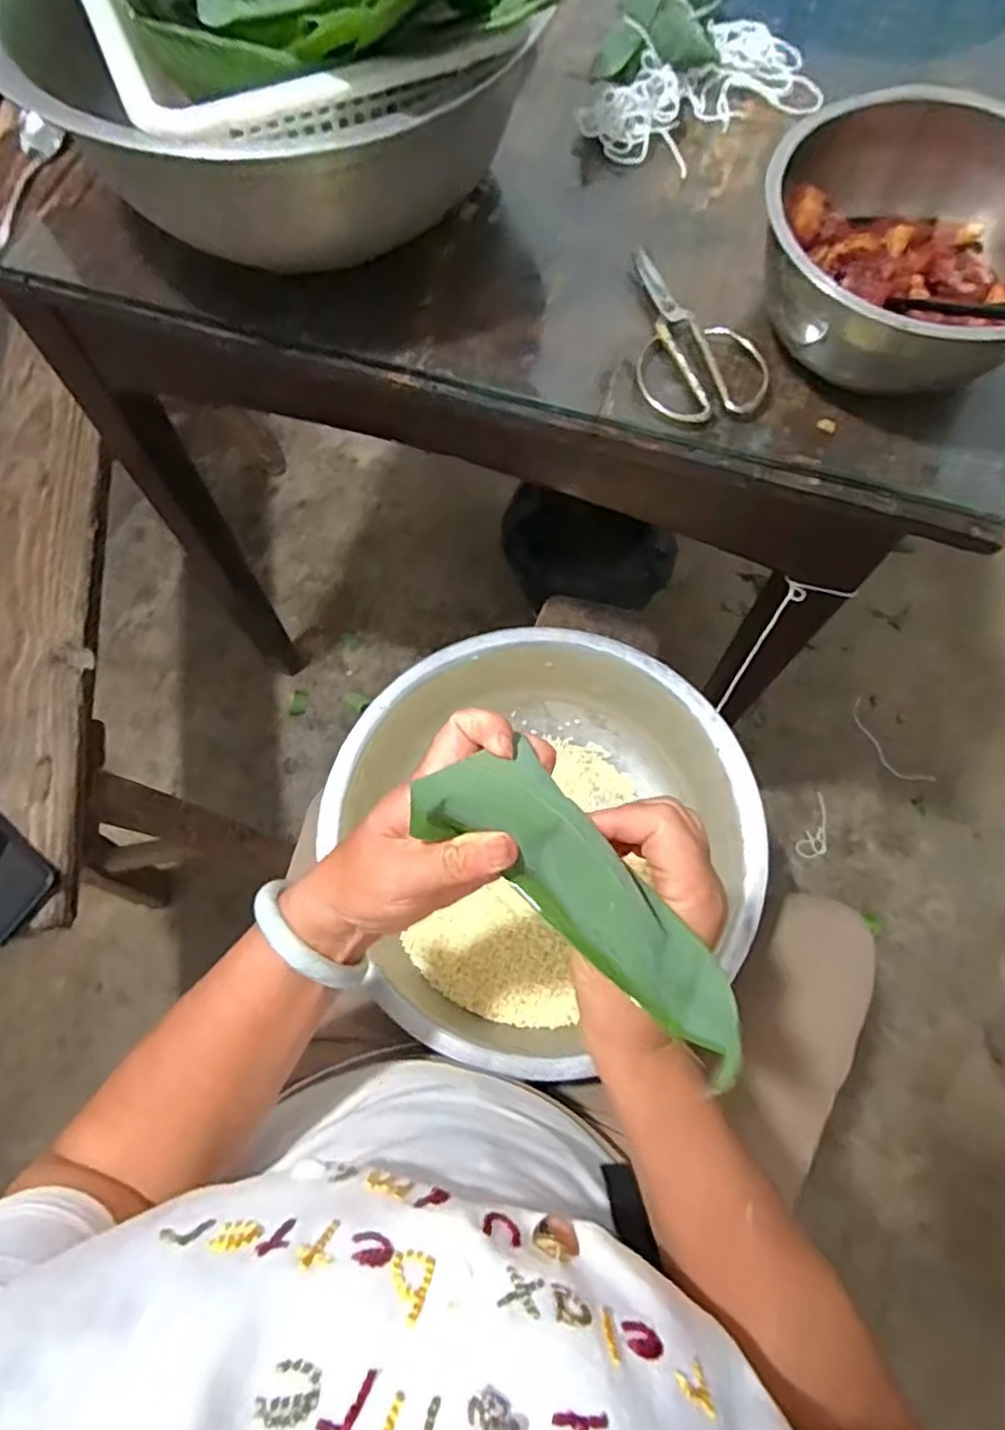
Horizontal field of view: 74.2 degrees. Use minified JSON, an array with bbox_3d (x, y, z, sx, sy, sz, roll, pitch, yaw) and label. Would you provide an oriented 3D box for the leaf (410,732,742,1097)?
[{"bbox_3d":[0.035,0.077,0.289,0.162,0.043,0.055,42,80,16],"label":"leaf"}]

